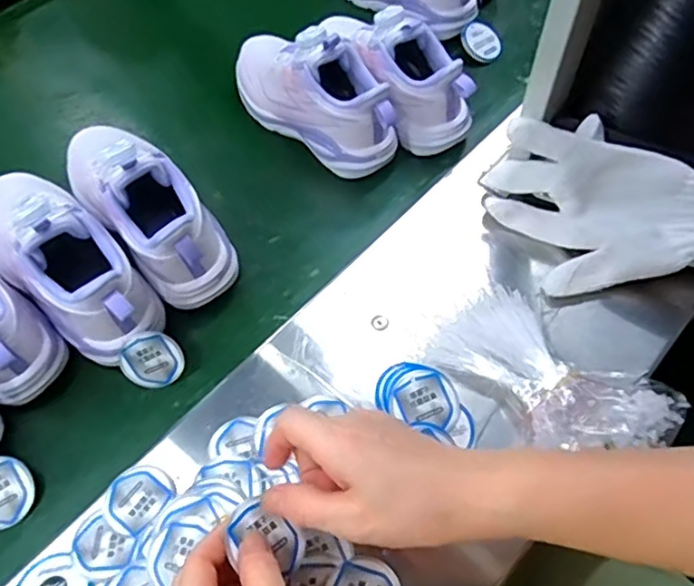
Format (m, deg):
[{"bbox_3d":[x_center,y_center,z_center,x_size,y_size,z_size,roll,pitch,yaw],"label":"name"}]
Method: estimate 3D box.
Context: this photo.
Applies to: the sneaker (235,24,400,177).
[{"bbox_3d":[-0.035,-0.202,0.597,0.203,0.105,0.079,37,68,17],"label":"sneaker"}]

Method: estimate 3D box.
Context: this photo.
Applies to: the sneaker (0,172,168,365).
[{"bbox_3d":[-0.237,-0.039,0.499,0.085,0.105,0.217,-41,70,-19],"label":"sneaker"}]

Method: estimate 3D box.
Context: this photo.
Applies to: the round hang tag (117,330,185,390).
[{"bbox_3d":[-0.153,0.054,0.486,0.047,0.047,0.004,-31,23,8],"label":"round hang tag"}]

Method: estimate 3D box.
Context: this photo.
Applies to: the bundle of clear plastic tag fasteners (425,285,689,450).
[{"bbox_3d":[0.147,0.063,0.449,0.163,0.033,0.087,40,69,18],"label":"bundle of clear plastic tag fasteners"}]

